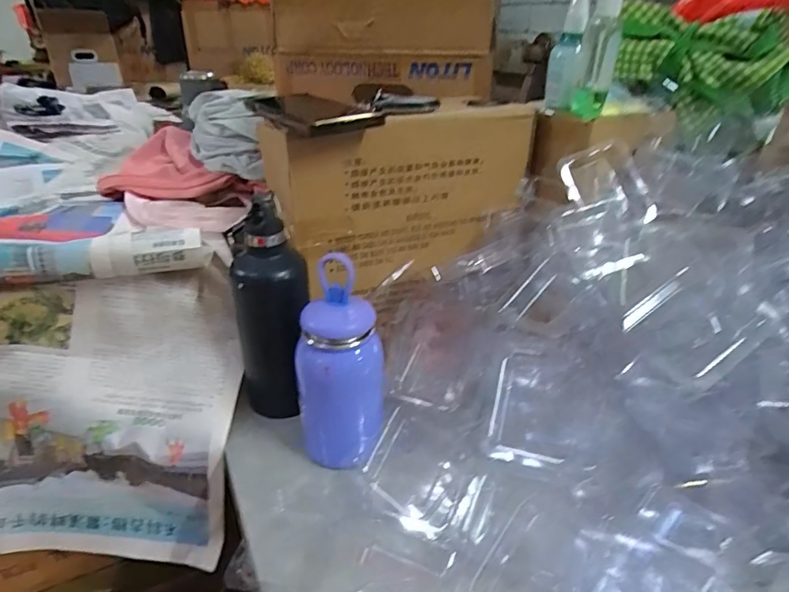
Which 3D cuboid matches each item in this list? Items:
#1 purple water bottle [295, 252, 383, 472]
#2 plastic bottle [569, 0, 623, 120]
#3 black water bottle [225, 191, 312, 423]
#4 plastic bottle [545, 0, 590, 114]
[{"bbox_3d":[-0.044,0.064,0.429,0.065,0.184,0.062,1,30,-1],"label":"purple water bottle"},{"bbox_3d":[0.215,-0.259,0.515,0.034,0.141,0.043,12,31,17],"label":"plastic bottle"},{"bbox_3d":[-0.119,0.020,0.485,0.066,0.209,0.060,-11,32,-22],"label":"black water bottle"},{"bbox_3d":[0.190,-0.268,0.543,0.036,0.116,0.038,10,31,15],"label":"plastic bottle"}]

